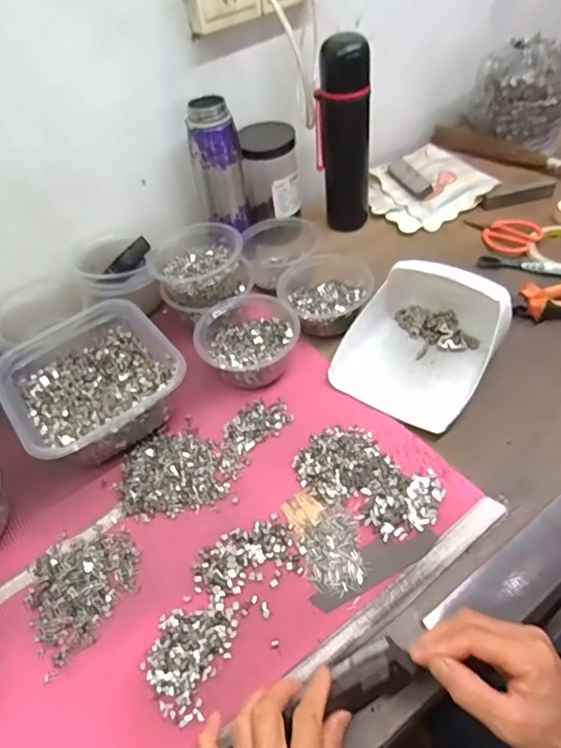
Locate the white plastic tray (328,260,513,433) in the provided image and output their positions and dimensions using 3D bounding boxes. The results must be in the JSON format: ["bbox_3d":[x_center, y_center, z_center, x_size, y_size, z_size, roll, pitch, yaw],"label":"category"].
[{"bbox_3d":[0.157,-0.046,0.580,0.159,0.082,0.182,29,59,26],"label":"white plastic tray"}]

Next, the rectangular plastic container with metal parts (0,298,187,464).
[{"bbox_3d":[-0.208,0.011,0.578,0.169,0.070,0.170,-32,55,-19],"label":"rectangular plastic container with metal parts"}]

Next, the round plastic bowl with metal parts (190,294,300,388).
[{"bbox_3d":[-0.036,-0.044,0.607,0.109,0.064,0.116,-3,51,3],"label":"round plastic bowl with metal parts"}]

